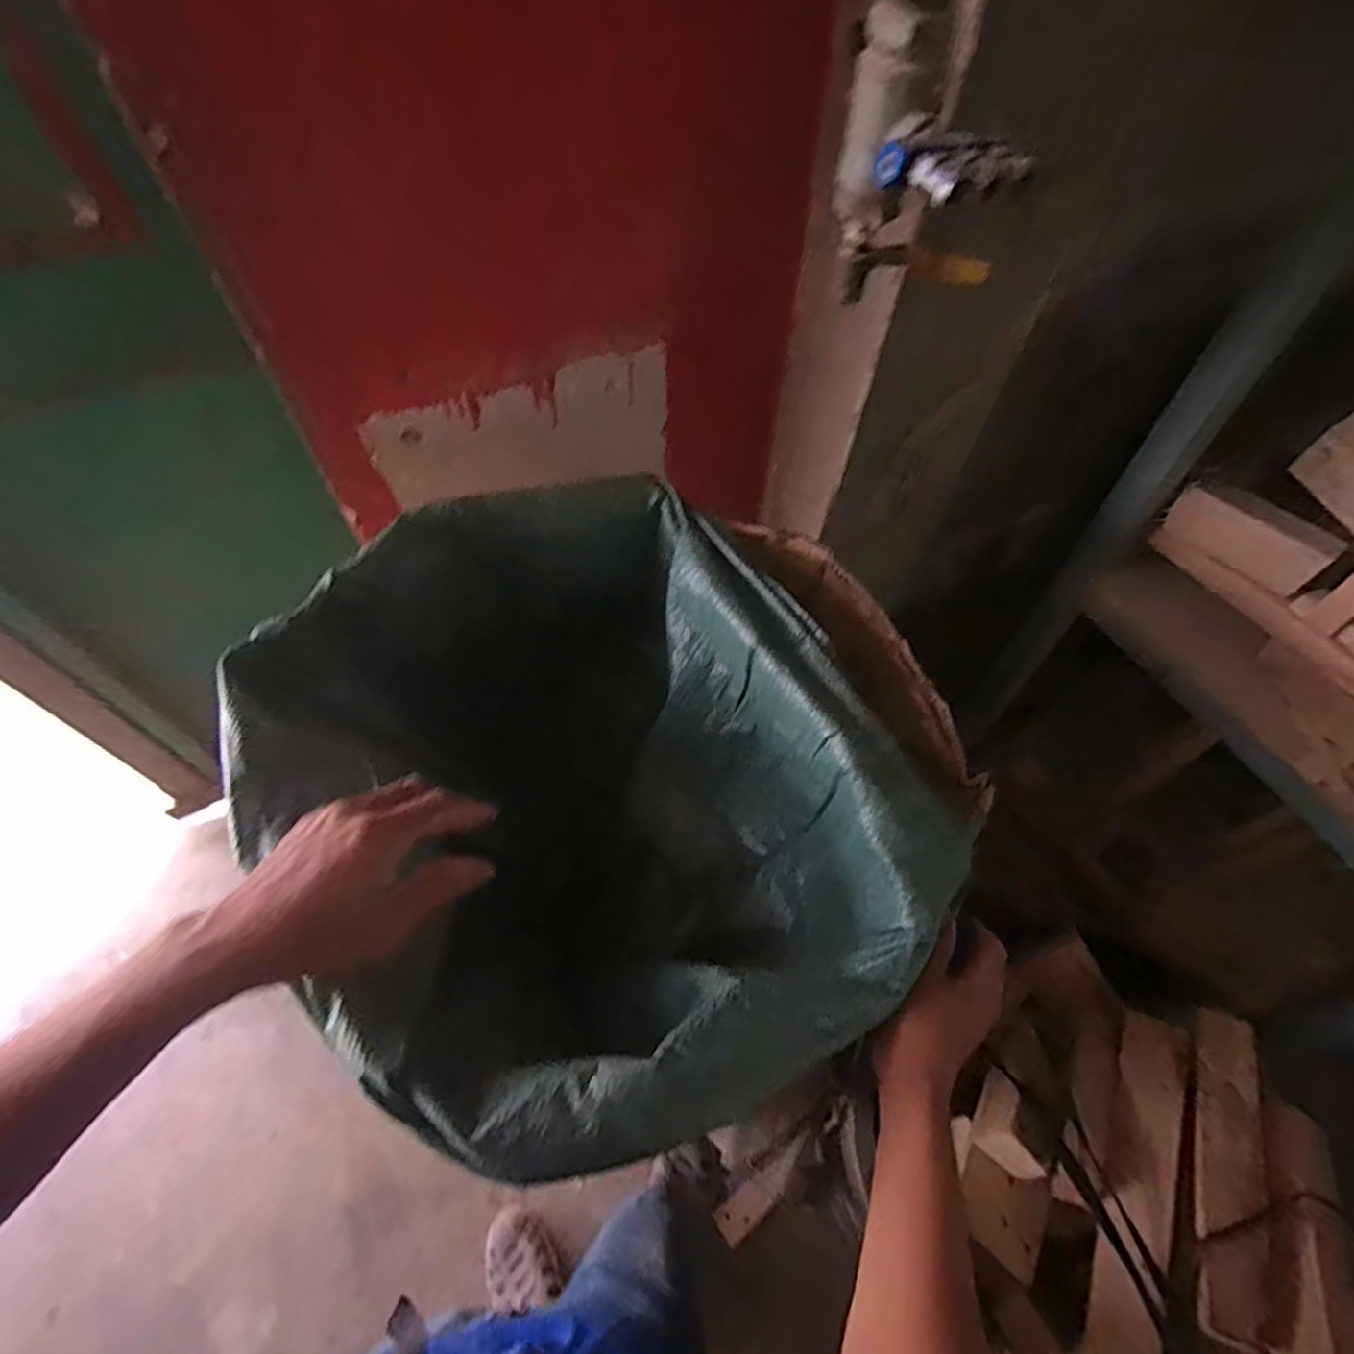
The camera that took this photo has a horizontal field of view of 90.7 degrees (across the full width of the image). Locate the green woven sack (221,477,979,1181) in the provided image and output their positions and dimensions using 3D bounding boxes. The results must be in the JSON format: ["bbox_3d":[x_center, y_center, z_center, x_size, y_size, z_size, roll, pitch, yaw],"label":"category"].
[{"bbox_3d":[-0.064,0.147,0.711,0.520,0.382,0.573,-29,60,-17],"label":"green woven sack"}]

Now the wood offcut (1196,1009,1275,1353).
[{"bbox_3d":[0.619,0.543,0.739,0.065,0.029,0.307,20,59,14],"label":"wood offcut"}]

